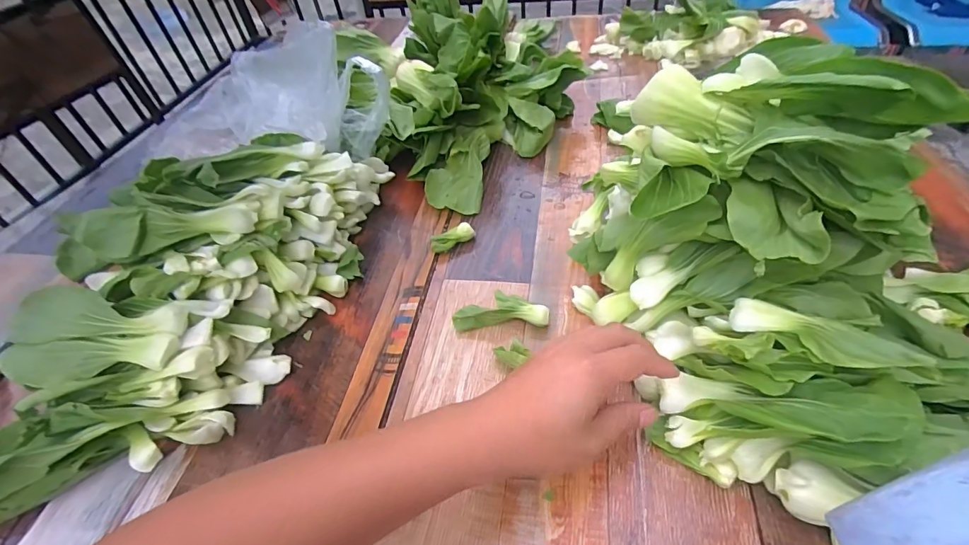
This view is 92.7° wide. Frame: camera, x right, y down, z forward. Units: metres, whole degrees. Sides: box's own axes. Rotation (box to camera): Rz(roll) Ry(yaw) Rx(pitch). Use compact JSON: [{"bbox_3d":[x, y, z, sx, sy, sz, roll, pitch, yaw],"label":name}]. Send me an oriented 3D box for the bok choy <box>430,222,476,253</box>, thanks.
[{"bbox_3d":[-0.037,-0.041,0.532,0.053,0.015,0.019,-25,49,-16],"label":"bok choy"}]

